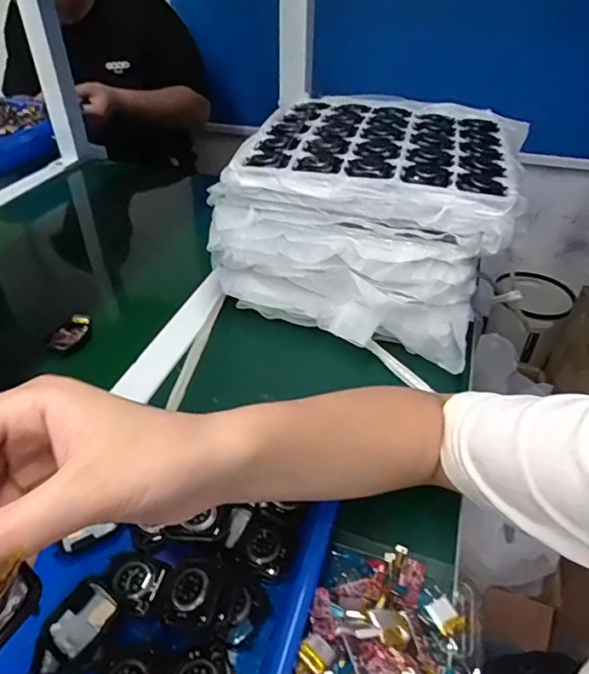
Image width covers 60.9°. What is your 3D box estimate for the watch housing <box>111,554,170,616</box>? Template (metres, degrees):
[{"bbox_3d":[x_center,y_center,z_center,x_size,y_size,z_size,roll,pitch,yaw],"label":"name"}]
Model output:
[{"bbox_3d":[-0.101,0.158,0.325,0.029,0.012,0.031,10,41,11],"label":"watch housing"}]

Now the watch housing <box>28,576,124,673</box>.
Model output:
[{"bbox_3d":[-0.128,0.174,0.297,0.038,0.009,0.056,17,43,19],"label":"watch housing"}]

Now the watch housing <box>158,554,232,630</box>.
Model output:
[{"bbox_3d":[-0.063,0.158,0.315,0.038,0.015,0.039,0,40,0],"label":"watch housing"}]

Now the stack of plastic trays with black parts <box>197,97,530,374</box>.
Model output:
[{"bbox_3d":[0.091,-0.146,0.575,0.289,0.162,0.275,16,42,18],"label":"stack of plastic trays with black parts"}]

